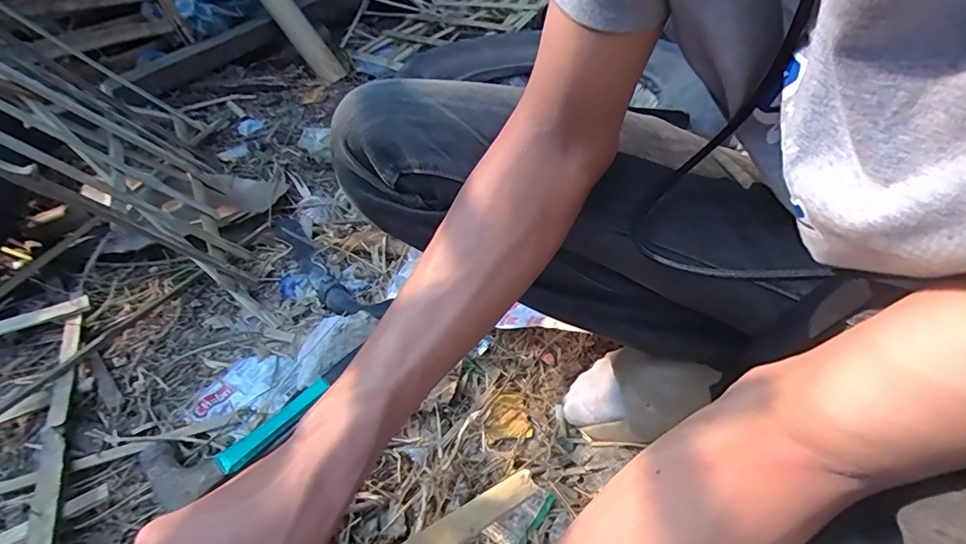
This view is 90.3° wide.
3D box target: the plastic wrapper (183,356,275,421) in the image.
[{"bbox_3d":[-0.276,0.131,0.537,0.063,0.015,0.104,18,44,18],"label":"plastic wrapper"}]

